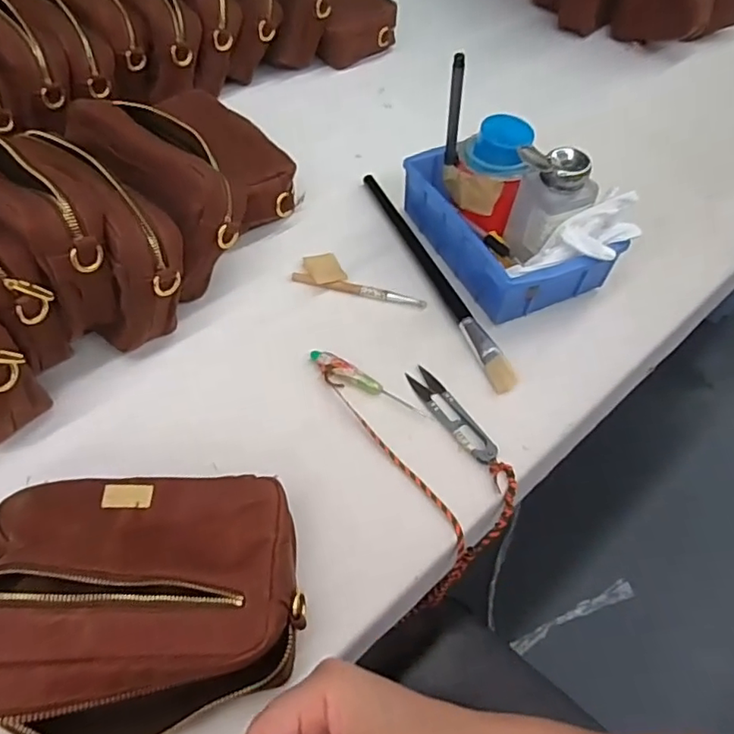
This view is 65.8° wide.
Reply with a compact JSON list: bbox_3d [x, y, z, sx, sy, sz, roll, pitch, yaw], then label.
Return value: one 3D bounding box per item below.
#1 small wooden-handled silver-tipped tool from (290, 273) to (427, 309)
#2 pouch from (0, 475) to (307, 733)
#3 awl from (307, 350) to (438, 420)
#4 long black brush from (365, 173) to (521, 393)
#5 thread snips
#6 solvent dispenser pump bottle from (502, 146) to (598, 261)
[{"bbox_3d":[-0.009,-0.073,0.533,0.130,0.009,0.010,14,55,8],"label":"small wooden-handled silver-tipped tool"},{"bbox_3d":[-0.129,0.134,0.334,0.169,0.103,0.136,-4,55,-5],"label":"pouch"},{"bbox_3d":[0.001,0.016,0.468,0.112,0.013,0.016,28,58,17],"label":"awl"},{"bbox_3d":[0.059,-0.100,0.547,0.018,0.014,0.300,-18,57,-14],"label":"long black brush"},{"bbox_3d":[0.067,0.037,0.454,0.023,0.009,0.099,-24,59,-18],"label":"thread snips"},{"bbox_3d":[0.170,-0.150,0.518,0.064,0.096,0.053,-21,58,-16],"label":"solvent dispenser pump bottle"}]

